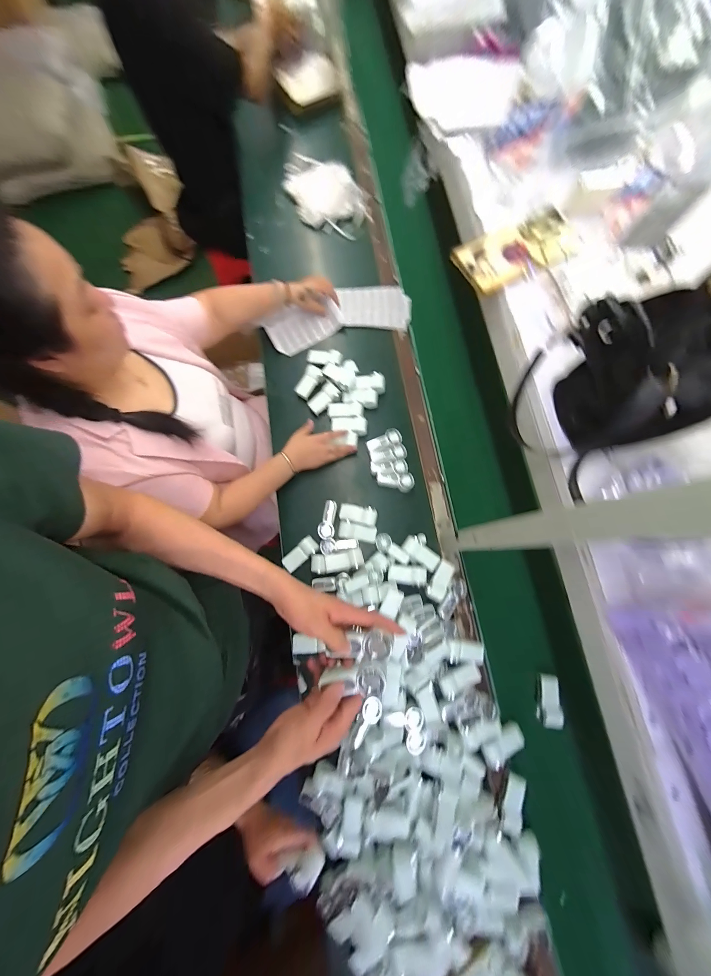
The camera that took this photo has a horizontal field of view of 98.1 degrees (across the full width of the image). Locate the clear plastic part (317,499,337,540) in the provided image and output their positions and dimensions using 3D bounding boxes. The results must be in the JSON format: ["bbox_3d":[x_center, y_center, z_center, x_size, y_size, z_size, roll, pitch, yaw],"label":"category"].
[{"bbox_3d":[-0.066,0.078,0.763,0.039,0.012,0.097,10,79,3],"label":"clear plastic part"}]

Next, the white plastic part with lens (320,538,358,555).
[{"bbox_3d":[-0.039,0.141,0.753,0.092,0.009,0.037,-5,79,0],"label":"white plastic part with lens"}]

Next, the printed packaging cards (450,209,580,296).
[{"bbox_3d":[0.217,-0.319,0.418,0.162,0.017,0.081,-23,79,-4],"label":"printed packaging cards"}]

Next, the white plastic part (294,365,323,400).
[{"bbox_3d":[-0.131,-0.296,0.864,0.053,0.025,0.089,31,81,6],"label":"white plastic part"}]

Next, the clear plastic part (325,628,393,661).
[{"bbox_3d":[0.003,0.217,0.420,0.091,0.020,0.035,-12,79,11],"label":"clear plastic part"}]

